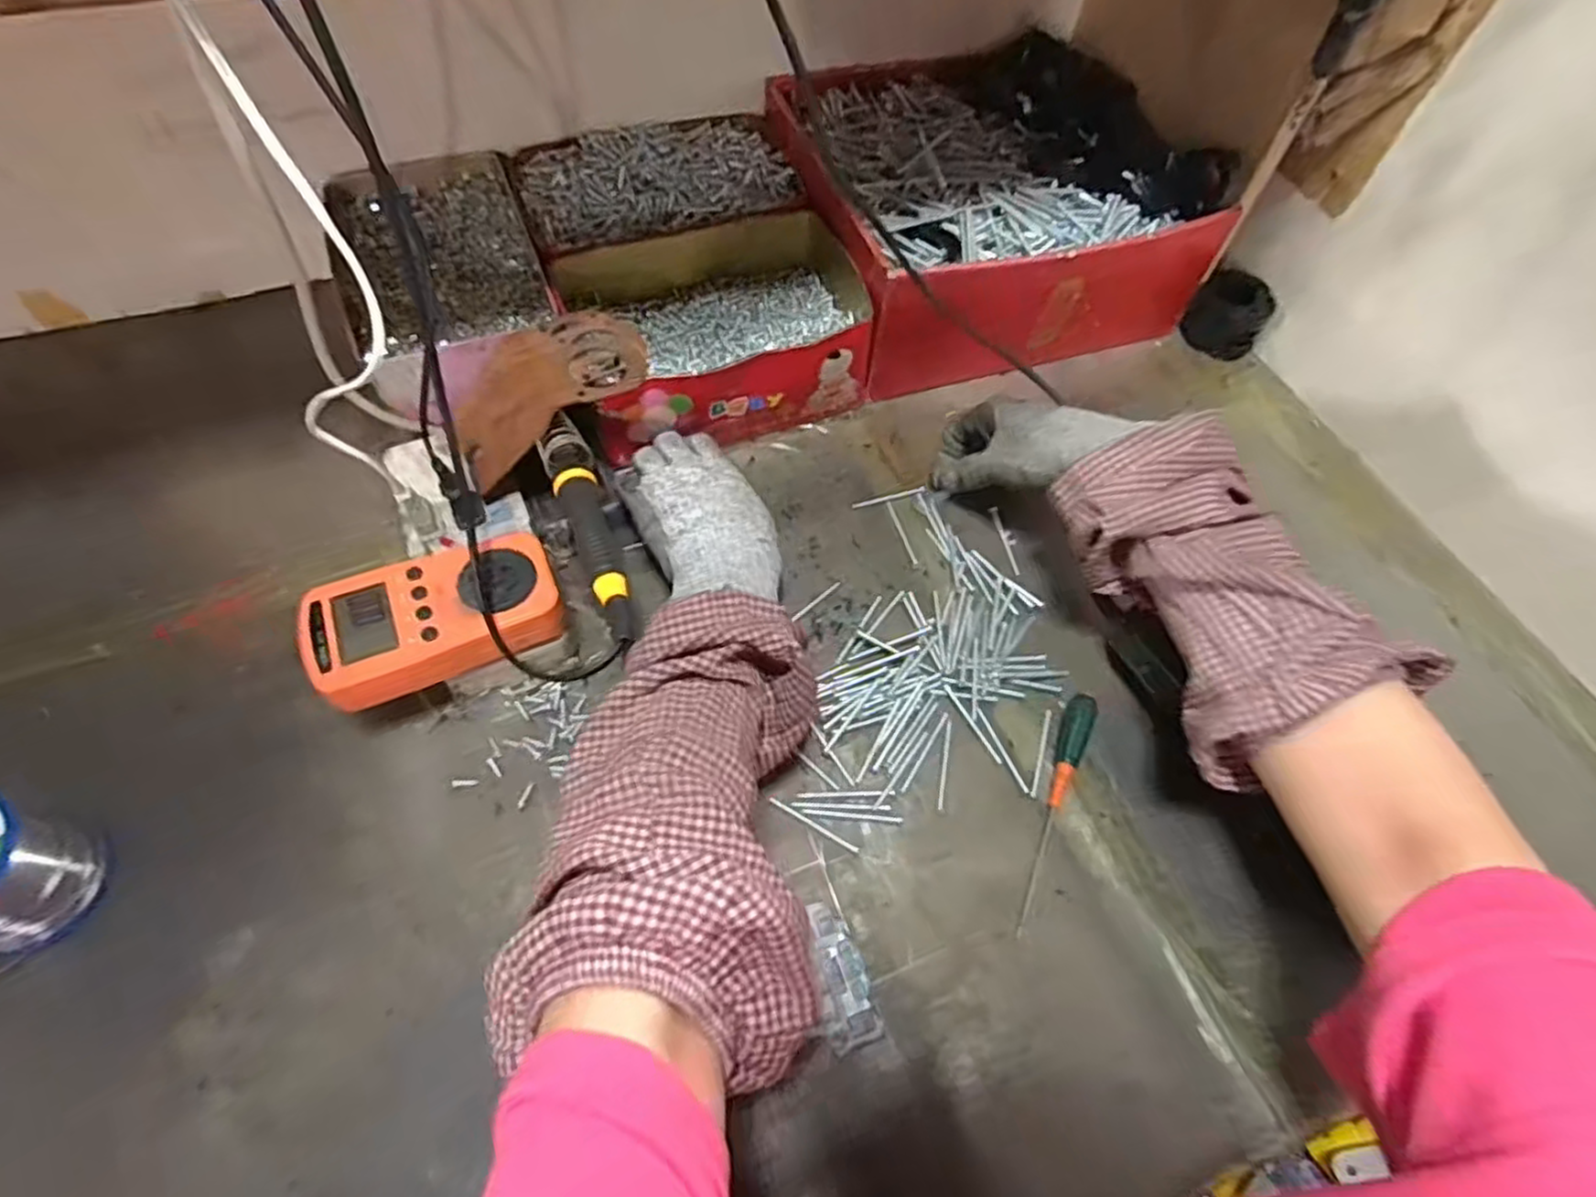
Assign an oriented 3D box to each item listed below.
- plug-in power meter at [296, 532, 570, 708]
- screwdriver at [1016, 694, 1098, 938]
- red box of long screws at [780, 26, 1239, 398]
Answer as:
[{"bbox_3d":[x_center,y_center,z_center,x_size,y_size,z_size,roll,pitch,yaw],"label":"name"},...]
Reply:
[{"bbox_3d":[-0.200,0.011,0.404,0.127,0.033,0.072,-22,64,-15],"label":"plug-in power meter"},{"bbox_3d":[0.148,0.117,0.417,0.017,0.016,0.144,24,62,10],"label":"screwdriver"},{"bbox_3d":[0.152,-0.324,0.608,0.304,0.124,0.298,-21,64,-14],"label":"red box of long screws"}]

